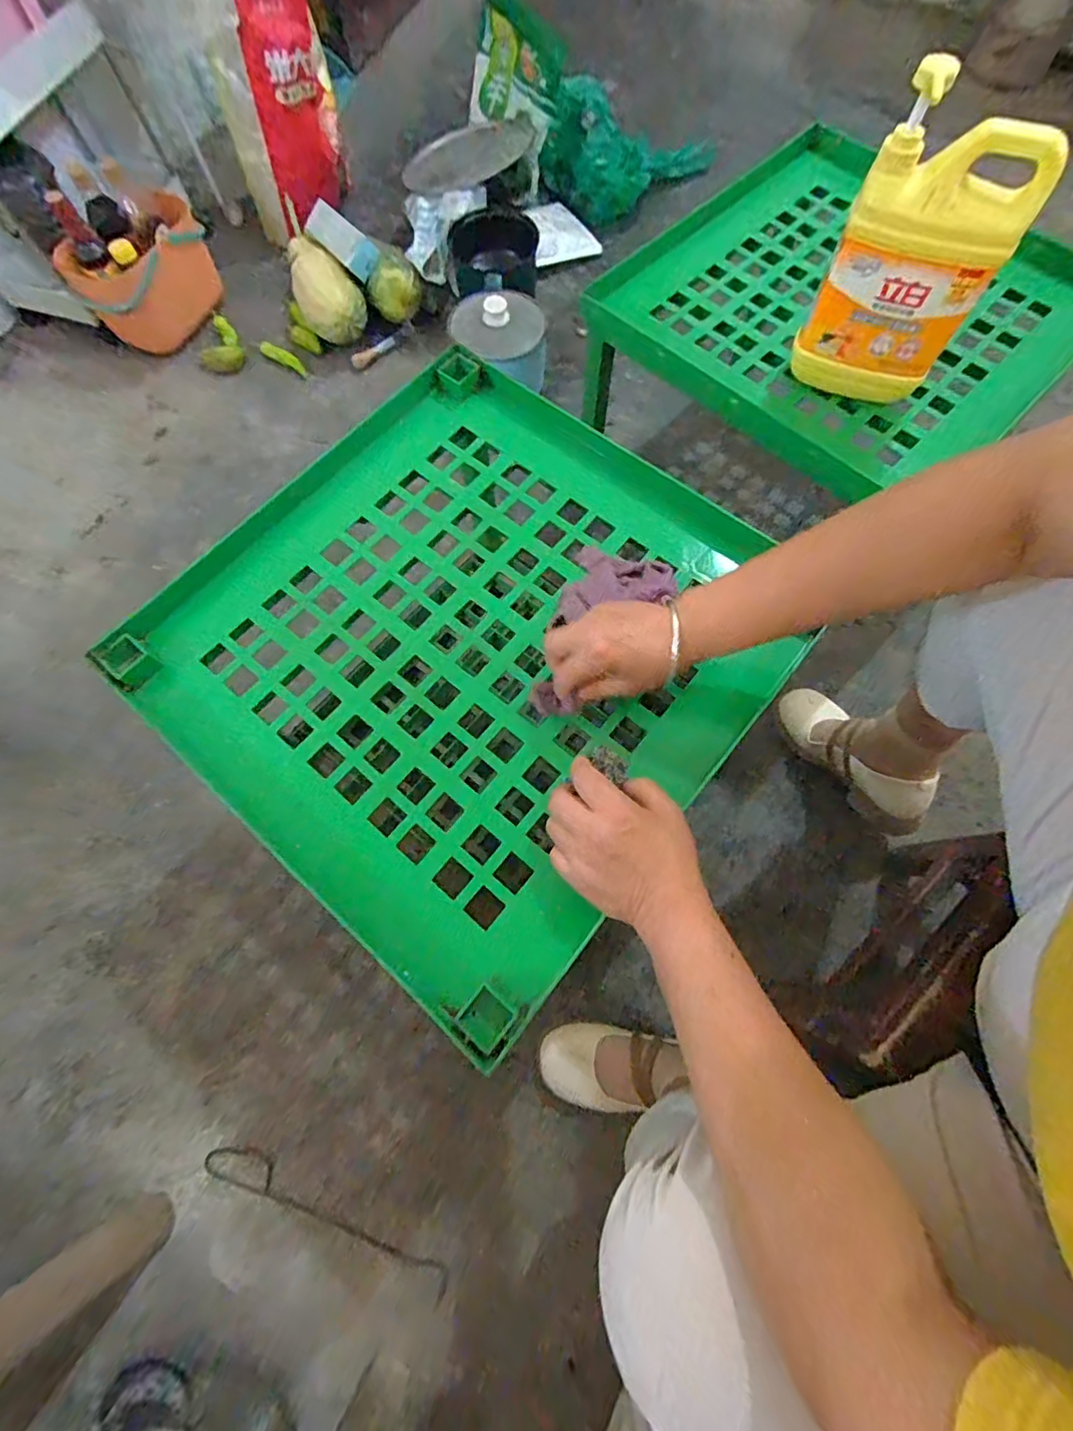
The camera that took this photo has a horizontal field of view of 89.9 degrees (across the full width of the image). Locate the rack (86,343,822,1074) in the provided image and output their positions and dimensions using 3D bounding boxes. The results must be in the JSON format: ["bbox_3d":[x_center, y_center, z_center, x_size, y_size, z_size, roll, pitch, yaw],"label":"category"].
[{"bbox_3d":[-0.062,-0.088,0.508,0.508,0.036,0.520,39,76,12],"label":"rack"}]

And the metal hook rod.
[{"bbox_3d":[-0.260,0.618,0.663,0.334,0.011,0.039,23,74,8],"label":"metal hook rod"}]

